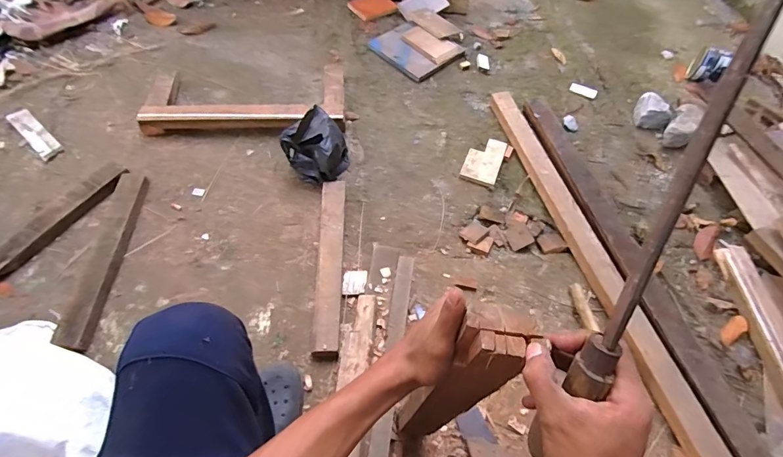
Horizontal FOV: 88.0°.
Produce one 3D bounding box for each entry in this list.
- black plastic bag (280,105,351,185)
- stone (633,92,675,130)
[{"bbox_3d":[-0.205,-0.218,1.108,0.166,0.134,0.168,-8,60,-8],"label":"black plastic bag"},{"bbox_3d":[0.836,-0.371,1.297,0.110,0.073,0.089,33,63,15],"label":"stone"}]

